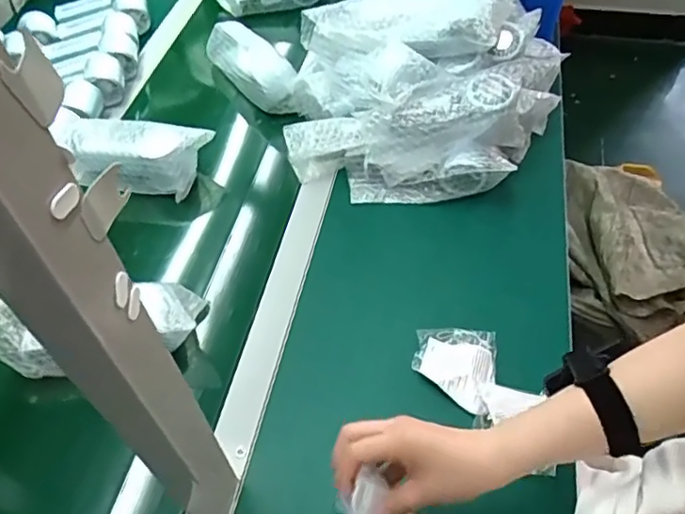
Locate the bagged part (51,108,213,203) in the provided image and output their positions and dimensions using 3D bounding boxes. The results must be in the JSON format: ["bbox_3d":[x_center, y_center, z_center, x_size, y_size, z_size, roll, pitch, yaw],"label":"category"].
[{"bbox_3d":[-0.277,-0.139,0.775,0.188,0.080,0.074,9,54,7],"label":"bagged part"}]

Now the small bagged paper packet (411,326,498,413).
[{"bbox_3d":[0.114,0.109,0.600,0.080,0.011,0.091,12,54,9],"label":"small bagged paper packet"}]

